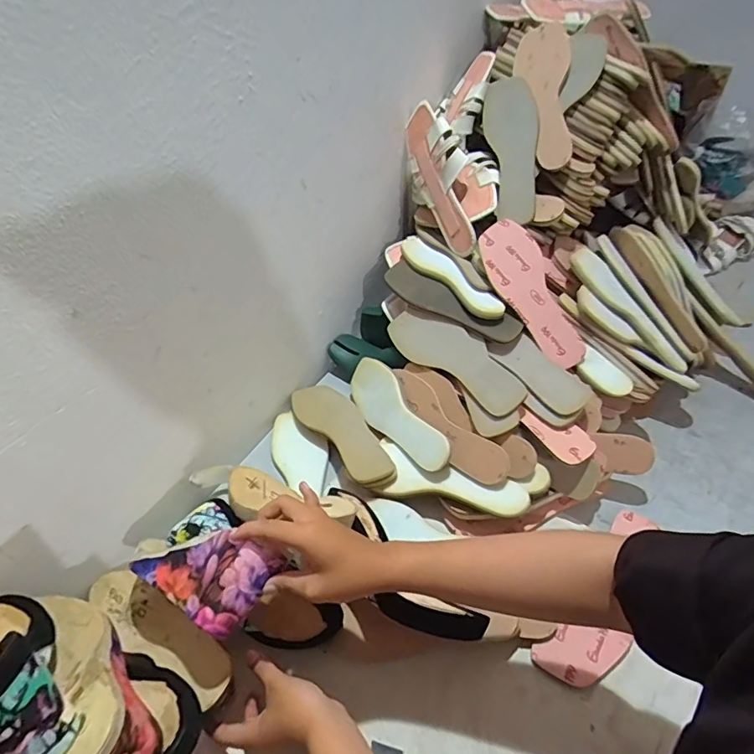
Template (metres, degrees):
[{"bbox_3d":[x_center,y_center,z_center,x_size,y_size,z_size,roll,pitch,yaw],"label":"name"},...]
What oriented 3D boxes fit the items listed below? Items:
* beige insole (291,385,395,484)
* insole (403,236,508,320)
[{"bbox_3d":[-0.049,0.074,0.704,0.078,0.032,0.219,-30,52,-24],"label":"beige insole"},{"bbox_3d":[0.112,-0.159,0.759,0.052,0.024,0.239,-24,50,-19],"label":"insole"}]

